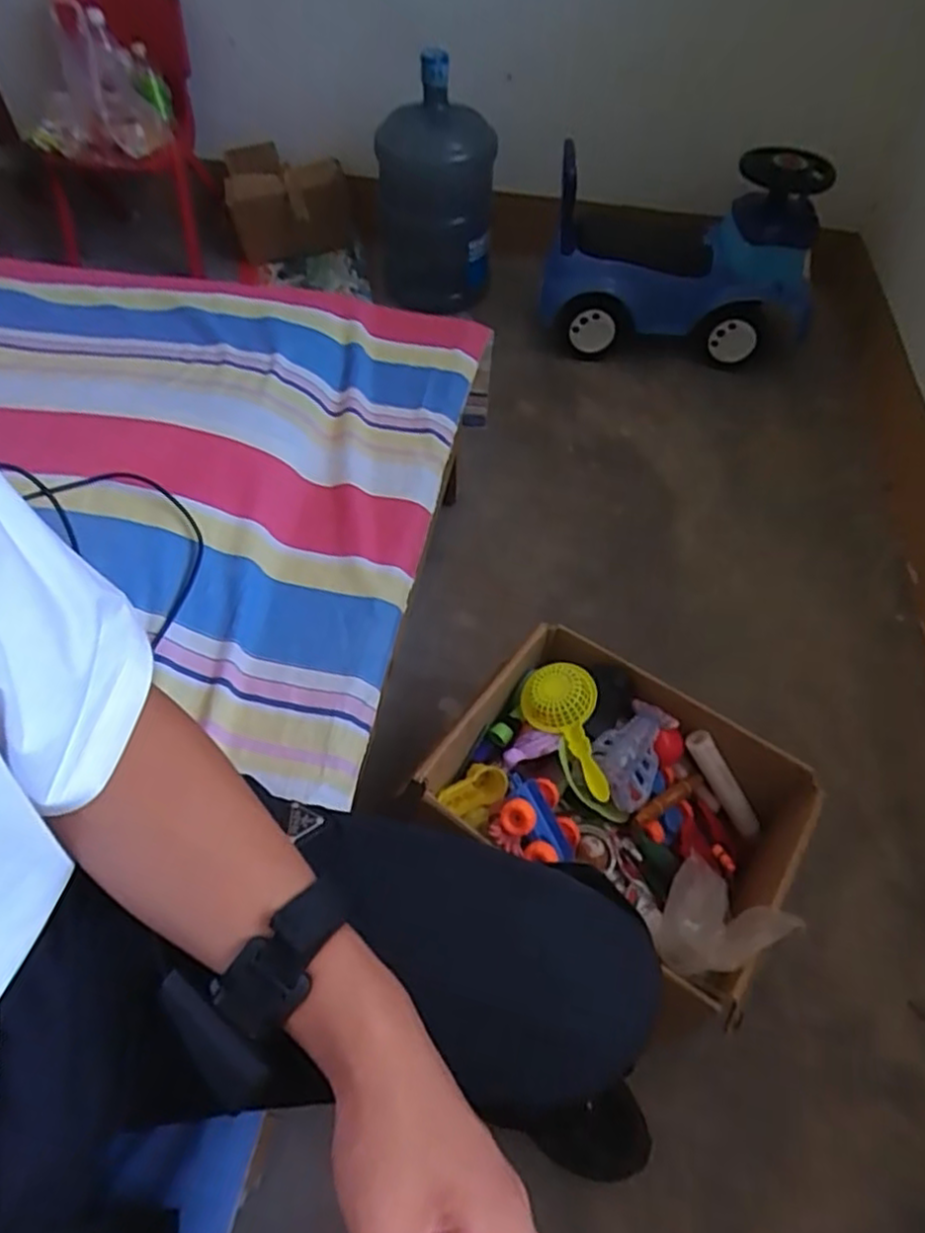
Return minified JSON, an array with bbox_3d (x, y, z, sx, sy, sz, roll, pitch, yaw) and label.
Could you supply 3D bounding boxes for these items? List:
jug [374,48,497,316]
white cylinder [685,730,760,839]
[{"bbox_3d":[-0.063,-0.920,1.539,0.257,0.495,0.252,-3,53,-4],"label":"jug"},{"bbox_3d":[0.306,0.198,0.815,0.021,0.167,0.026,-46,23,-29],"label":"white cylinder"}]

